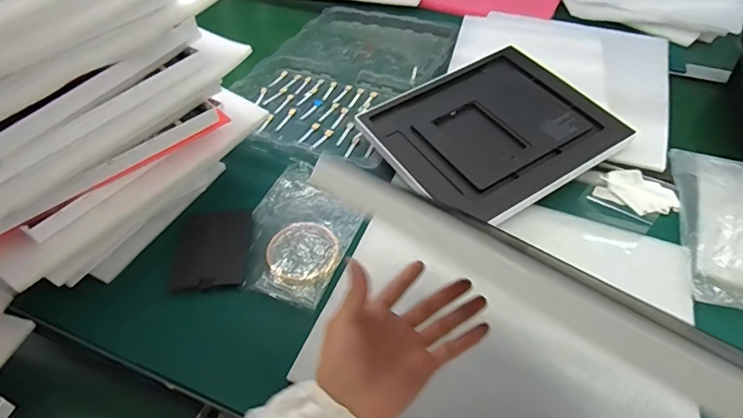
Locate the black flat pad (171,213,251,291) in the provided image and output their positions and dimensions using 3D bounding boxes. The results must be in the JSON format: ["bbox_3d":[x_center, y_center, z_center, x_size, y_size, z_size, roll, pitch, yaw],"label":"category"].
[{"bbox_3d":[-0.193,0.046,0.578,0.085,0.009,0.115,-2,47,-2],"label":"black flat pad"}]

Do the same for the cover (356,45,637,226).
[{"bbox_3d":[0.173,-0.116,0.665,0.299,0.016,0.254,-30,58,-16],"label":"cover"}]

